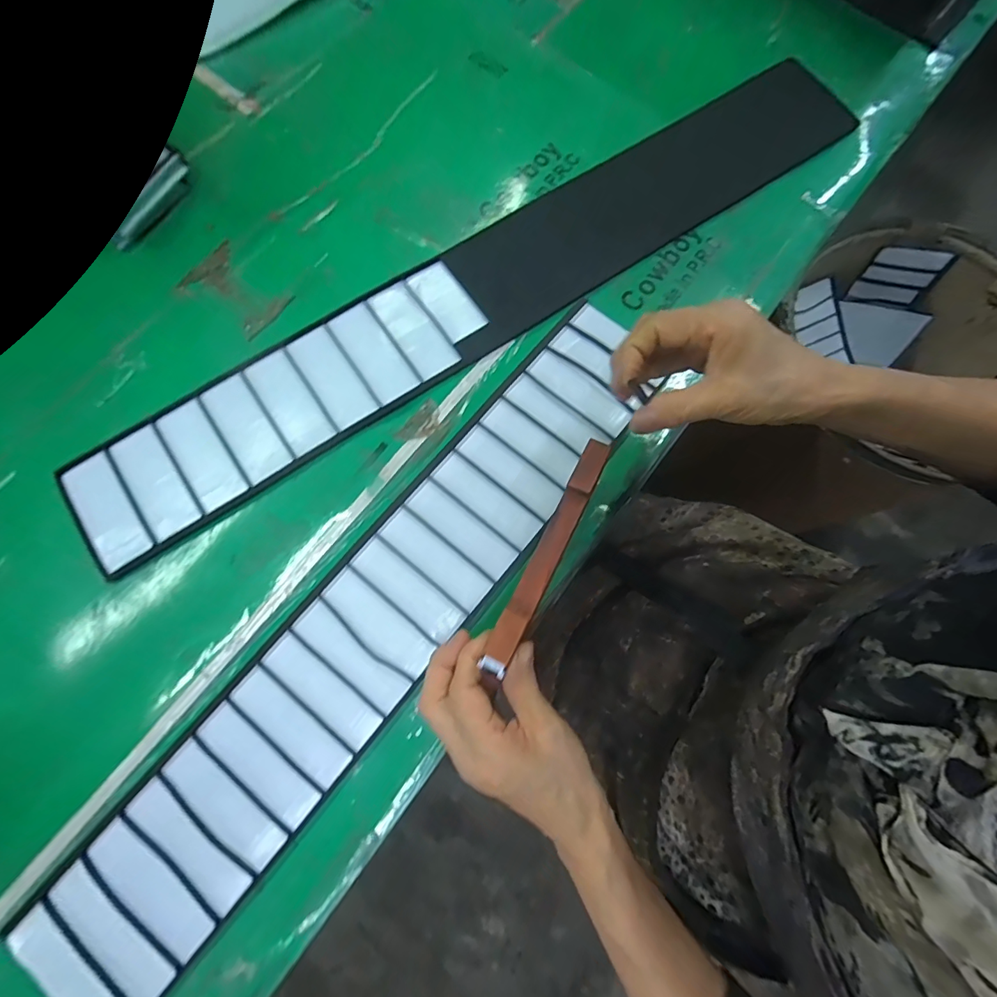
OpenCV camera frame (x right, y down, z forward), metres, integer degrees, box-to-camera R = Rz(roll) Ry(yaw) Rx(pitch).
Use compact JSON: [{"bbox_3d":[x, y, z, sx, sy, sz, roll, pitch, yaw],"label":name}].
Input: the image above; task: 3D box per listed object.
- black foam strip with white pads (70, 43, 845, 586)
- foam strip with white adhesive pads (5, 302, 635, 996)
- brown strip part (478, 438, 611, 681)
[{"bbox_3d":[0.001,-0.182,0.388,0.714,0.006,0.103,-34,79,-9],"label":"black foam strip with white pads"},{"bbox_3d":[-0.075,0.077,0.321,0.092,0.005,0.540,40,78,8],"label":"foam strip with white adhesive pads"},{"bbox_3d":[0.030,0.029,0.273,0.016,0.011,0.150,27,69,5],"label":"brown strip part"}]

